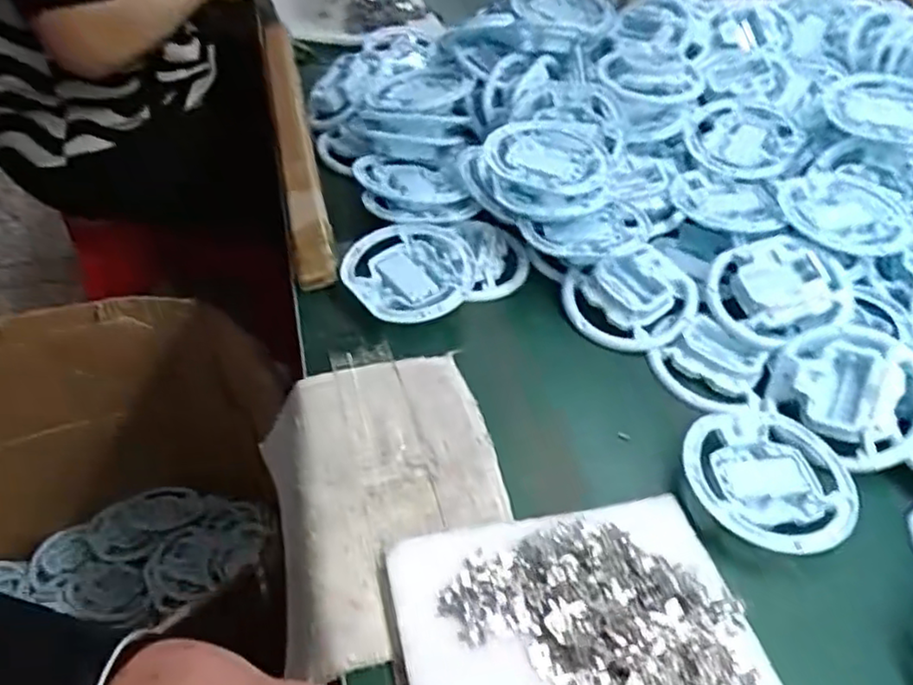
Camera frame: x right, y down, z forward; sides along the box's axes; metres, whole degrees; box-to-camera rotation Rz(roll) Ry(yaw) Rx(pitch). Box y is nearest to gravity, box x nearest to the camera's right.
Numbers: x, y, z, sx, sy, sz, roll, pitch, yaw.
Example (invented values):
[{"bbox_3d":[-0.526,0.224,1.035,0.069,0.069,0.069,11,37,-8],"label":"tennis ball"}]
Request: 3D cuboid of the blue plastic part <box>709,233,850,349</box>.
[{"bbox_3d":[0.250,-0.041,0.527,0.100,0.033,0.090,-15,64,8],"label":"blue plastic part"}]

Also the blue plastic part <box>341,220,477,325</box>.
[{"bbox_3d":[-0.032,-0.056,0.545,0.101,0.020,0.101,2,46,-2],"label":"blue plastic part"}]

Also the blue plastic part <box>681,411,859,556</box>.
[{"bbox_3d":[0.200,0.085,0.434,0.098,0.015,0.102,-25,53,-26],"label":"blue plastic part"}]

